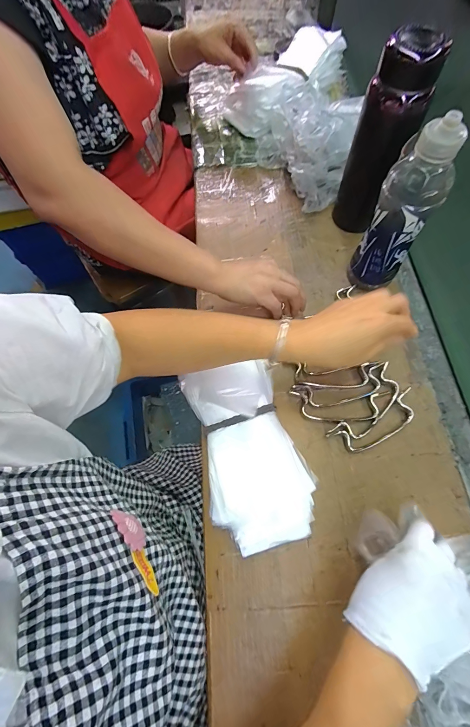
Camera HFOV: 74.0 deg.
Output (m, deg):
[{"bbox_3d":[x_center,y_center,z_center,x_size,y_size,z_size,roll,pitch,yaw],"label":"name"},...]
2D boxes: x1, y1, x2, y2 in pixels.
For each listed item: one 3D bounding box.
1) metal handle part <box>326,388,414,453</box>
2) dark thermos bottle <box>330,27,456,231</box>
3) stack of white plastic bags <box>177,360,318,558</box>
[{"bbox_3d":[0.185,0.079,0.404,0.127,0.009,0.040,-26,70,-8],"label":"metal handle part"},{"bbox_3d":[0.200,-0.296,0.441,0.075,0.234,0.060,18,70,9],"label":"dark thermos bottle"},{"bbox_3d":[0.018,0.106,0.393,0.123,0.025,0.224,-16,69,-5],"label":"stack of white plastic bags"}]

